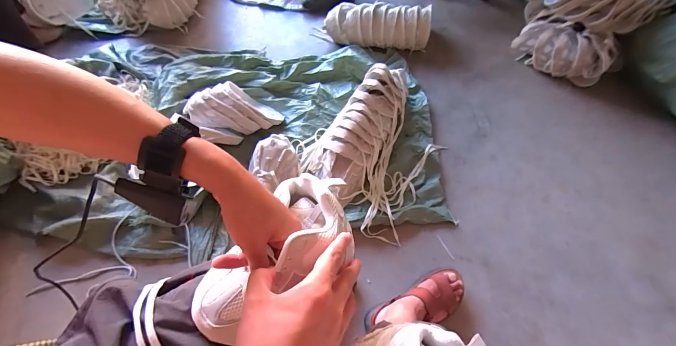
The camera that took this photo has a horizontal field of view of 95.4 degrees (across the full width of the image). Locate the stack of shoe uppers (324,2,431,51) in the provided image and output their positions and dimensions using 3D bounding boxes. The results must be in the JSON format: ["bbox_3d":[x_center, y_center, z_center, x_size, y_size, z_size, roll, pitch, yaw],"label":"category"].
[{"bbox_3d":[0.160,-0.601,1.245,0.416,0.133,0.114,5,62,1],"label":"stack of shoe uppers"}]

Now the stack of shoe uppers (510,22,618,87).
[{"bbox_3d":[0.826,-0.428,1.137,0.343,0.185,0.127,22,62,11],"label":"stack of shoe uppers"}]

